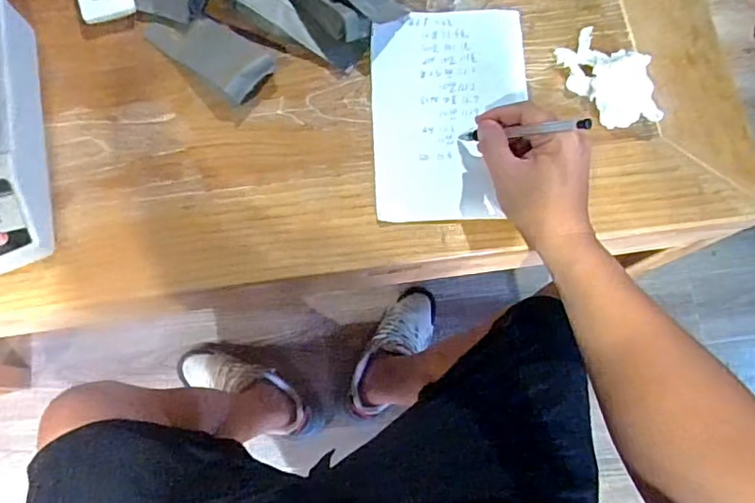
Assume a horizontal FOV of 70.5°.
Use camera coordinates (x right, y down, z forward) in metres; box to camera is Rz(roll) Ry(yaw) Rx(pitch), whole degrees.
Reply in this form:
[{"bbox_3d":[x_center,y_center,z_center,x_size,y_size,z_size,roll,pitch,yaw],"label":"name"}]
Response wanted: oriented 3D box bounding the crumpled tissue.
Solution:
[{"bbox_3d":[0.228,-0.169,0.514,0.070,0.024,0.108,-31,79,-8],"label":"crumpled tissue"}]

